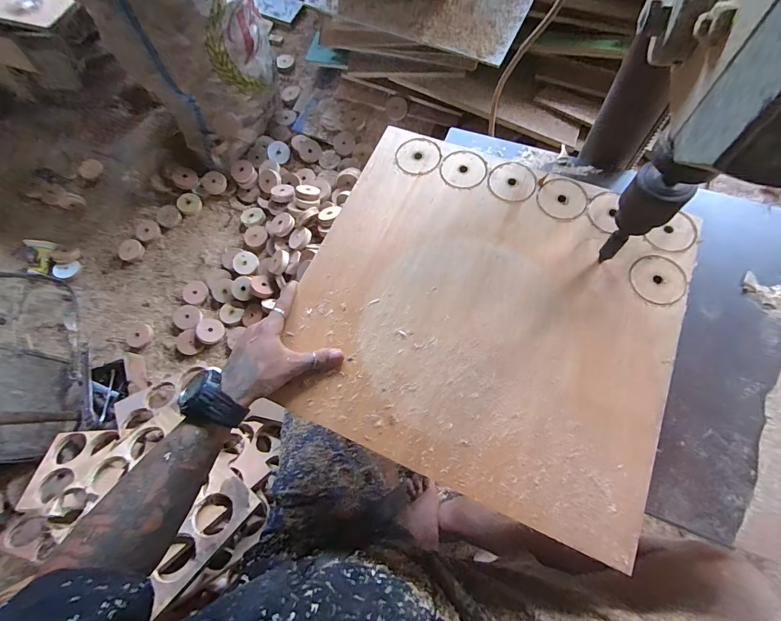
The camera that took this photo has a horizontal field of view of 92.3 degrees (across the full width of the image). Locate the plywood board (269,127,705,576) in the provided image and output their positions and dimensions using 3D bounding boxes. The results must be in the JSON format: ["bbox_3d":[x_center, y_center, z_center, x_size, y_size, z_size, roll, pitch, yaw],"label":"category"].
[{"bbox_3d":[0.116,-0.012,0.468,0.437,0.017,0.422,23,72,9],"label":"plywood board"}]

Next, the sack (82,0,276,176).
[{"bbox_3d":[-0.494,-0.685,0.859,0.282,0.558,0.305,42,78,16],"label":"sack"}]

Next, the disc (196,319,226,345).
[{"bbox_3d":[-0.453,0.053,0.943,0.064,0.009,0.063,4,72,-12],"label":"disc"}]

